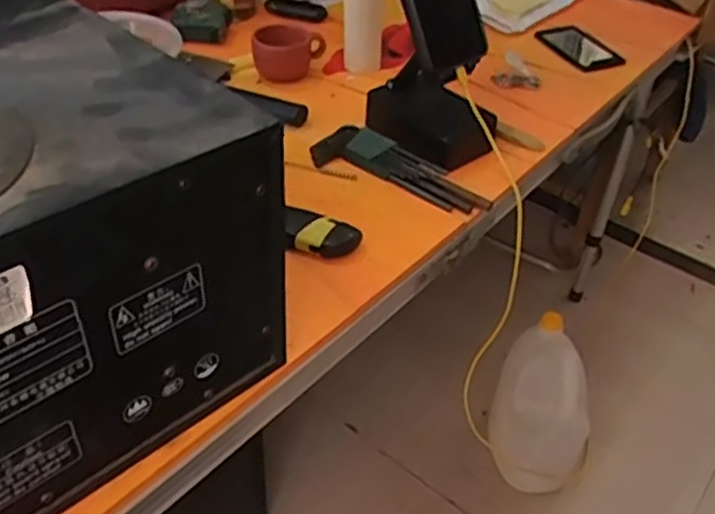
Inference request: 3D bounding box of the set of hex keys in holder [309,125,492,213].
[{"bbox_3d":[0.045,-0.088,0.684,0.179,0.024,0.053,24,44,21],"label":"set of hex keys in holder"}]

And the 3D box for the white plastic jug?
[{"bbox_3d":[0.261,0.211,0.985,0.133,0.215,0.131,22,44,20],"label":"white plastic jug"}]

